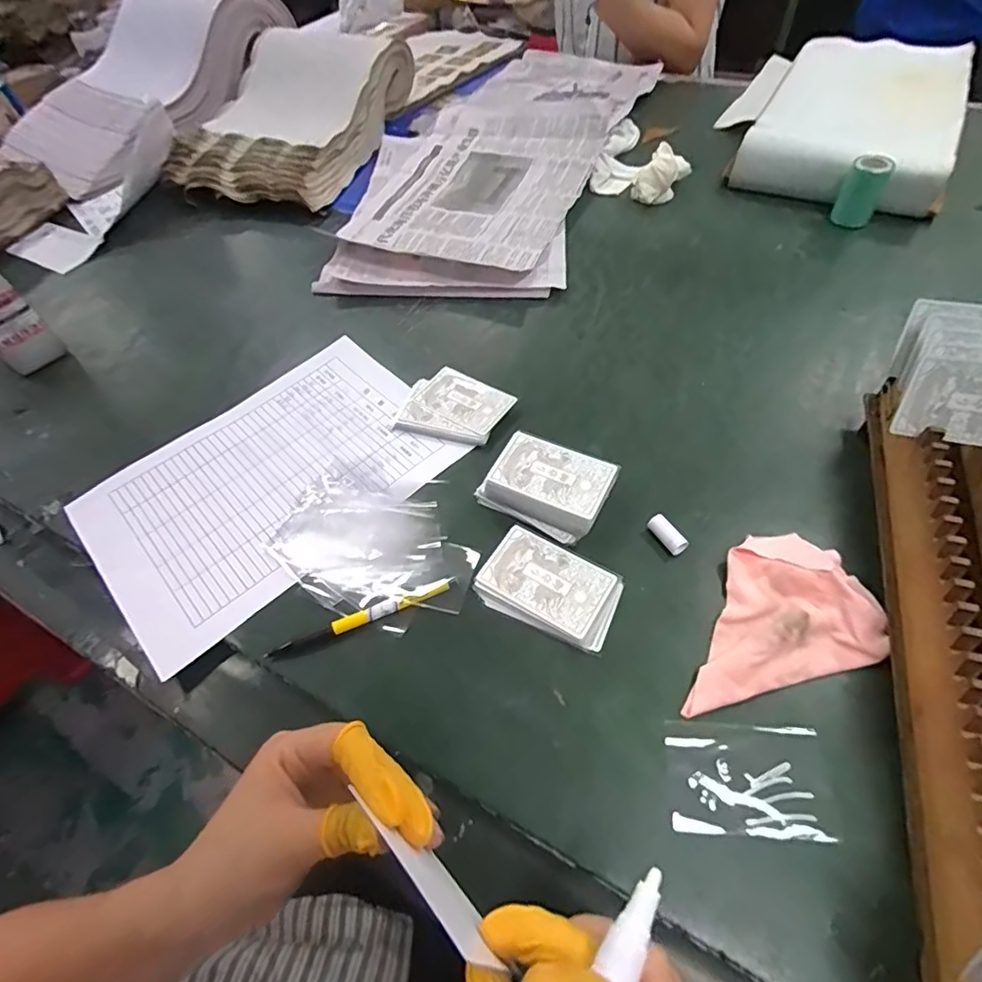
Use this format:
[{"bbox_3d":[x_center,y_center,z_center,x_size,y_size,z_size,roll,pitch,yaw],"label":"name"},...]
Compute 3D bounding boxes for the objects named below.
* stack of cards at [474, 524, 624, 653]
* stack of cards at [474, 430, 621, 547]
[{"bbox_3d":[0.042,0.067,0.379,0.095,0.006,0.064,24,60,21],"label":"stack of cards"},{"bbox_3d":[0.045,-0.004,0.417,0.091,0.027,0.066,25,60,21],"label":"stack of cards"}]

